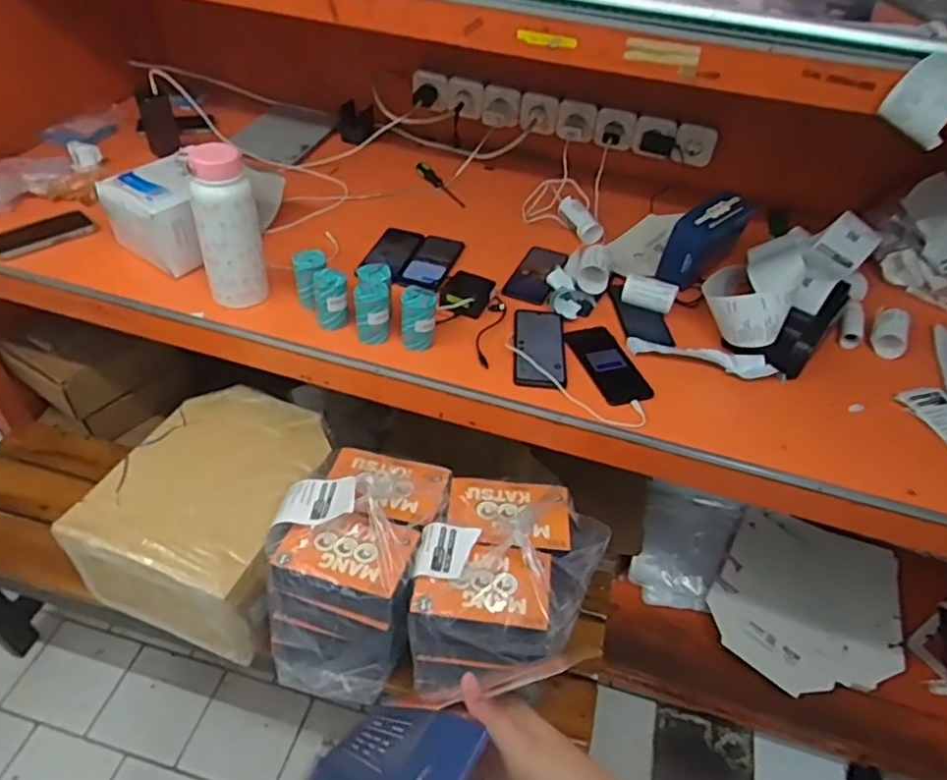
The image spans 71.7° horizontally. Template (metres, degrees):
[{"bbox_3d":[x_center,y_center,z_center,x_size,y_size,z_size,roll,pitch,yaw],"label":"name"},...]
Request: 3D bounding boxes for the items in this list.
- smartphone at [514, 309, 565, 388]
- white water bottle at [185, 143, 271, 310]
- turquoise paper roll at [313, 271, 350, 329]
[{"bbox_3d":[0.100,-0.069,0.992,0.076,0.010,0.164,6,44,1],"label":"smartphone"},{"bbox_3d":[-0.362,-0.235,0.975,0.094,0.228,0.069,-13,47,-18],"label":"white water bottle"},{"bbox_3d":[-0.216,-0.139,0.997,0.050,0.084,0.040,-6,45,-11],"label":"turquoise paper roll"}]

